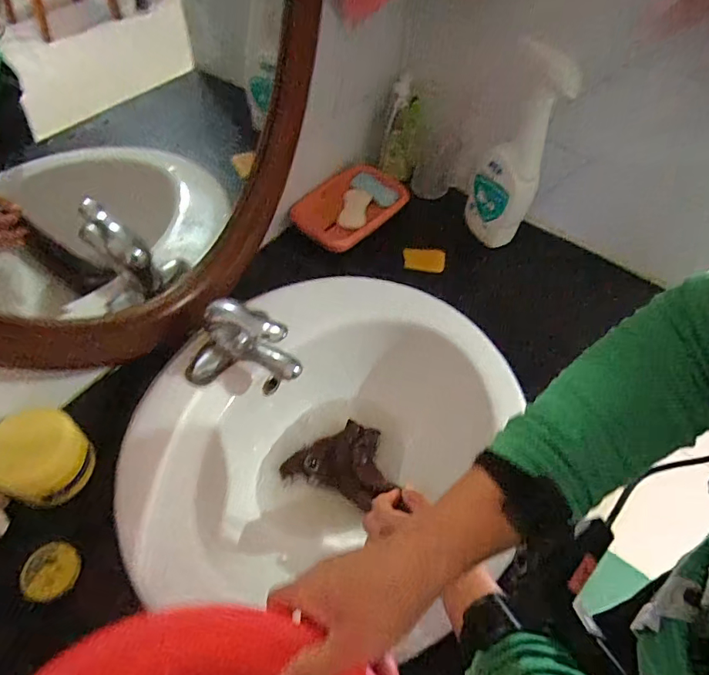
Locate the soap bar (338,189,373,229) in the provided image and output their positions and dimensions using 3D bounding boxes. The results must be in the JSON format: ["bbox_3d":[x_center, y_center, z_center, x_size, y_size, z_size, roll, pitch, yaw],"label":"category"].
[{"bbox_3d":[0.002,-0.206,0.783,0.043,0.026,0.096,9,54,3],"label":"soap bar"}]

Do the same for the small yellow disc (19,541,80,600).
[{"bbox_3d":[-0.292,0.224,0.466,0.044,0.021,0.050,8,54,2],"label":"small yellow disc"}]

